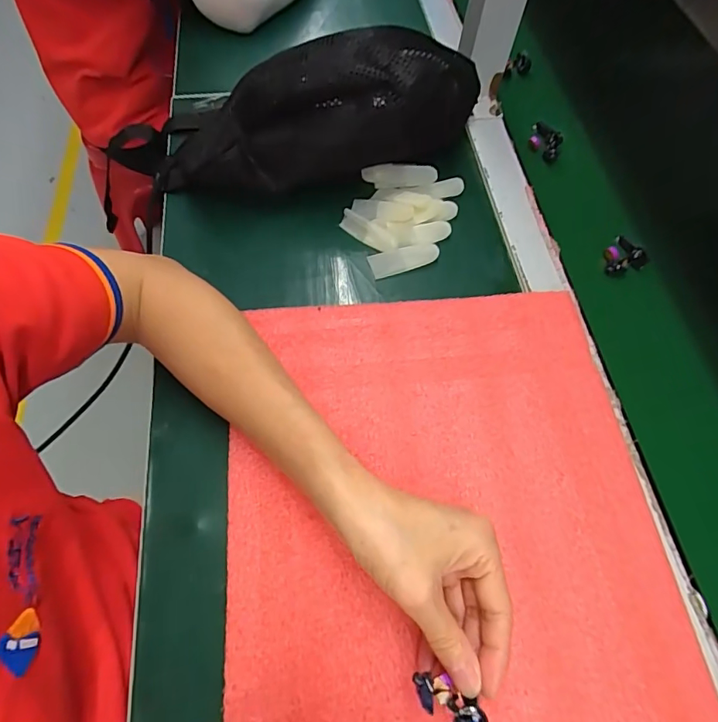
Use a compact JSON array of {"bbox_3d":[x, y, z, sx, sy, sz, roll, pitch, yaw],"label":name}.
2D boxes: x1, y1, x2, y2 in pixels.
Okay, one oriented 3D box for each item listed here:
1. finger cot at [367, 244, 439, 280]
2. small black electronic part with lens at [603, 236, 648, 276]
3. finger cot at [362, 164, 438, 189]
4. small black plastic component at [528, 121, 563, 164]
[{"bbox_3d":[0.038,-0.085,0.390,0.059,0.009,0.022,-12,65,-6],"label":"finger cot"},{"bbox_3d":[0.227,-0.089,0.395,0.032,0.013,0.039,41,70,17],"label":"small black electronic part with lens"},{"bbox_3d":[0.038,-0.173,0.432,0.068,0.007,0.021,1,64,0],"label":"finger cot"},{"bbox_3d":[0.184,-0.218,0.459,0.032,0.011,0.050,21,66,9],"label":"small black plastic component"}]

